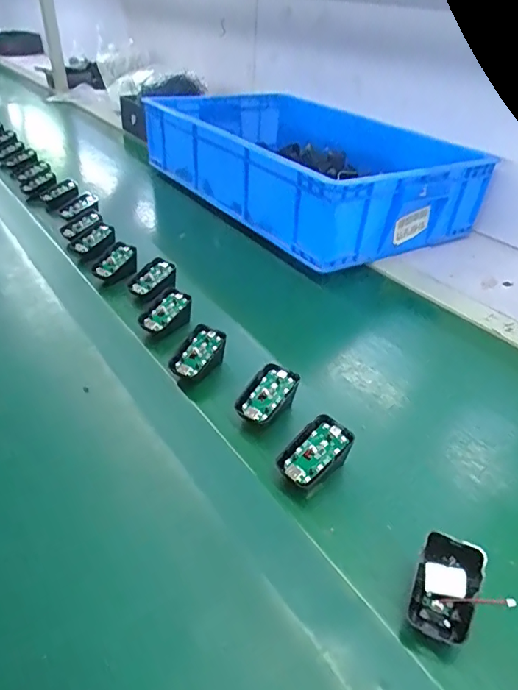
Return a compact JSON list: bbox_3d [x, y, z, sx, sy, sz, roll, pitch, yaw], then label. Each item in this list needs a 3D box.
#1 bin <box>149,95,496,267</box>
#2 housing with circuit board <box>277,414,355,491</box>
[{"bbox_3d":[0.056,-0.422,1.061,0.433,0.124,0.745,-17,41,-25],"label":"bin"},{"bbox_3d":[0.052,0.103,0.458,0.042,0.041,0.068,31,45,32],"label":"housing with circuit board"}]

